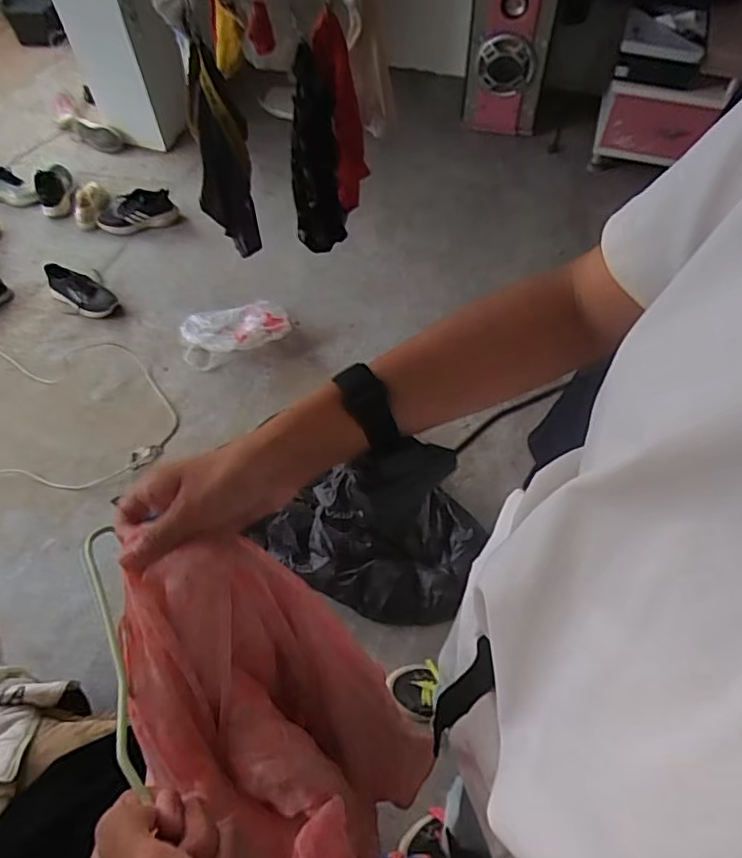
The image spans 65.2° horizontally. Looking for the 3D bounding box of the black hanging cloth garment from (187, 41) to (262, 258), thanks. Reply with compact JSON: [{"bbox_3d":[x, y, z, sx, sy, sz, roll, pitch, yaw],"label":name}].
[{"bbox_3d":[-0.245,-0.446,0.977,0.096,0.348,0.040,-20,55,-23],"label":"black hanging cloth garment"}]

